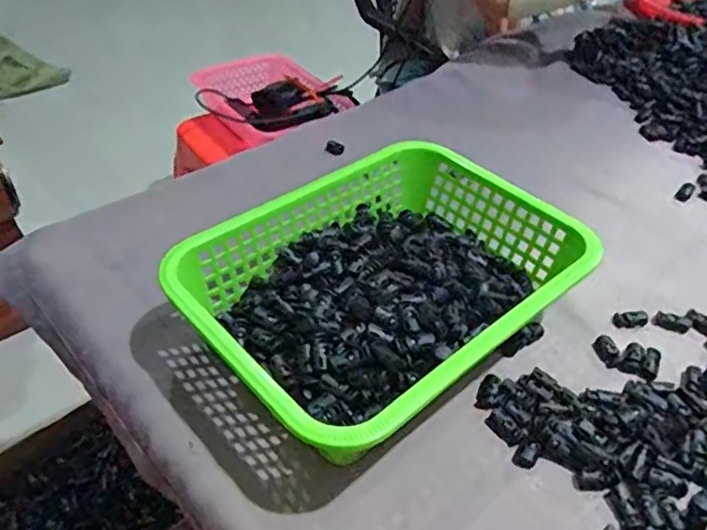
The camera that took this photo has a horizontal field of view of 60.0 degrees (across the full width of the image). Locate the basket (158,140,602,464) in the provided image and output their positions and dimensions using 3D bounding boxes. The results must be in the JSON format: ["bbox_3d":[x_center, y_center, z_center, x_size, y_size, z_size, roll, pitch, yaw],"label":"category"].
[{"bbox_3d":[0.027,0.020,0.494,0.288,0.084,0.219,-31,52,-32],"label":"basket"}]

